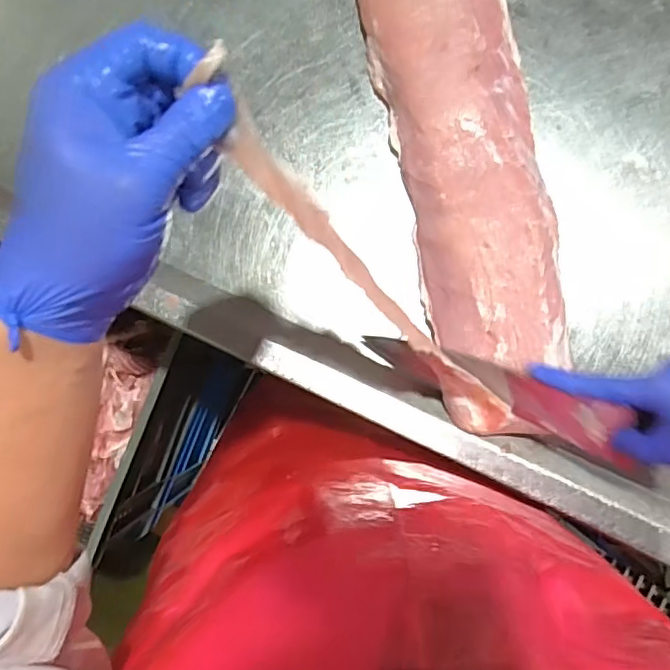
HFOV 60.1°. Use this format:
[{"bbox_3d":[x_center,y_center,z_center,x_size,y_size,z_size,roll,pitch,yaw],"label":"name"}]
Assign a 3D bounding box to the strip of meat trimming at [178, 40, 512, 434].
[{"bbox_3d":[0.031,-0.021,0.371,0.033,0.367,0.050,-46,47,1],"label":"strip of meat trimming"}]

